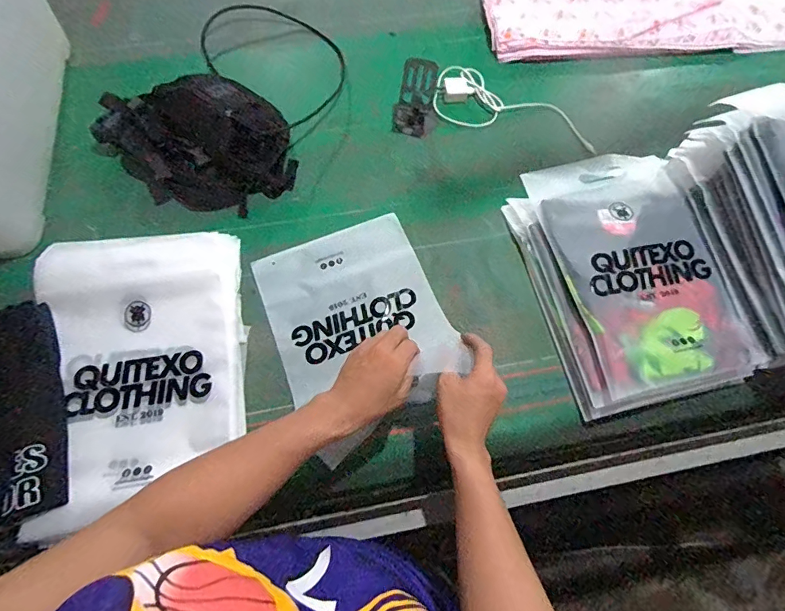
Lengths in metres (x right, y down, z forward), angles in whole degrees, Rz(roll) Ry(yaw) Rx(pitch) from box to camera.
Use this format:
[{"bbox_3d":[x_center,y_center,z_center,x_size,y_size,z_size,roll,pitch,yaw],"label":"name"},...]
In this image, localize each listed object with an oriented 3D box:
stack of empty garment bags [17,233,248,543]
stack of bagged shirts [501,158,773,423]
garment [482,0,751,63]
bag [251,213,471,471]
[{"bbox_3d":[-0.337,0.081,0.596,0.270,0.065,0.376,-11,69,-5],"label":"stack of empty garment bags"},{"bbox_3d":[0.350,-0.047,0.665,0.264,0.079,0.379,-11,69,-5],"label":"stack of bagged shirts"},{"bbox_3d":[0.468,-0.611,0.900,0.564,0.046,0.265,-6,69,-3],"label":"garment"},{"bbox_3d":[-0.049,0.013,0.628,0.248,0.090,0.325,-21,67,-9],"label":"bag"}]

